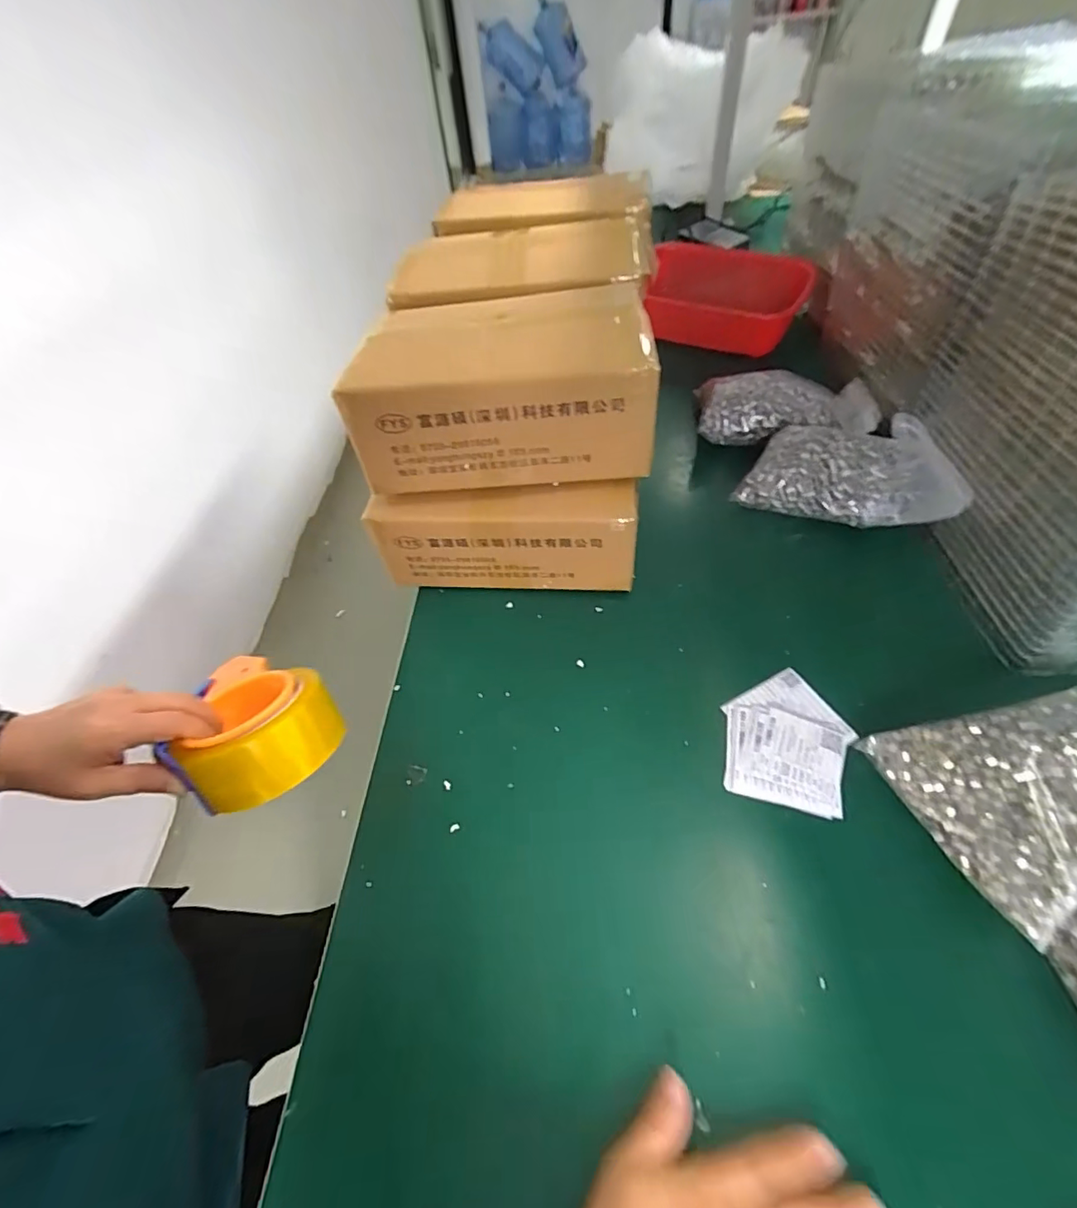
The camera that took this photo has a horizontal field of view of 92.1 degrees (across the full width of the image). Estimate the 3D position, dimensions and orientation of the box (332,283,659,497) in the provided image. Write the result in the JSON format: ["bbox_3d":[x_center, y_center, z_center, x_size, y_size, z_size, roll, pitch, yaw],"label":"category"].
[{"bbox_3d":[-0.034,-0.192,0.487,0.259,0.102,0.134,-5,52,2],"label":"box"}]

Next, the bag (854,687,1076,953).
[{"bbox_3d":[0.385,0.129,0.373,0.220,0.056,0.137,-15,52,-6],"label":"bag"}]

